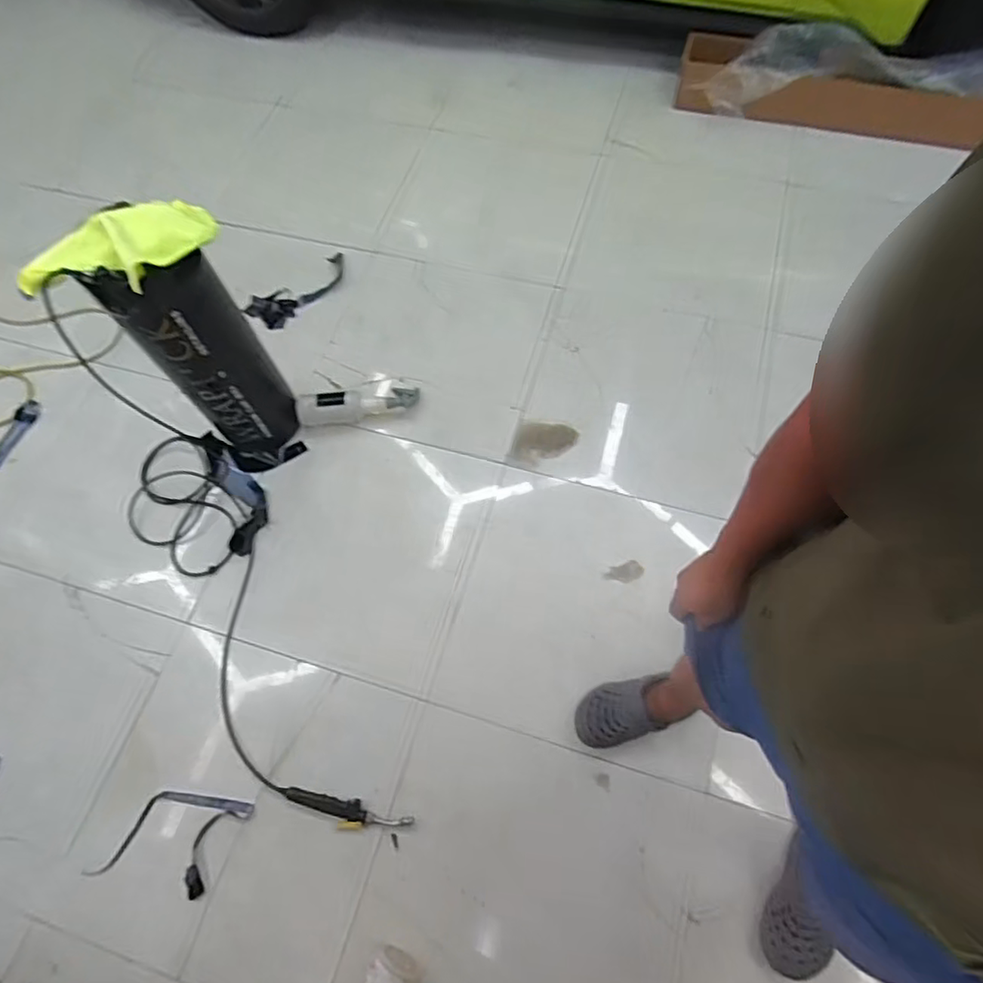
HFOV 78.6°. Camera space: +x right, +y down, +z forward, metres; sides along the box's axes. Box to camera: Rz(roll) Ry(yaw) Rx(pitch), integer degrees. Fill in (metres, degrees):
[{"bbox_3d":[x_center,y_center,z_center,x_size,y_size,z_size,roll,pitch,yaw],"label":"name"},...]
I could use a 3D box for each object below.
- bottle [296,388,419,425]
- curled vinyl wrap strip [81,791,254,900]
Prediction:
[{"bbox_3d":[-0.356,-0.241,1.600,0.318,0.098,0.080,-12,67,-2],"label":"bottle"},{"bbox_3d":[-0.650,0.708,1.228,0.279,0.023,0.184,11,68,7],"label":"curled vinyl wrap strip"}]

